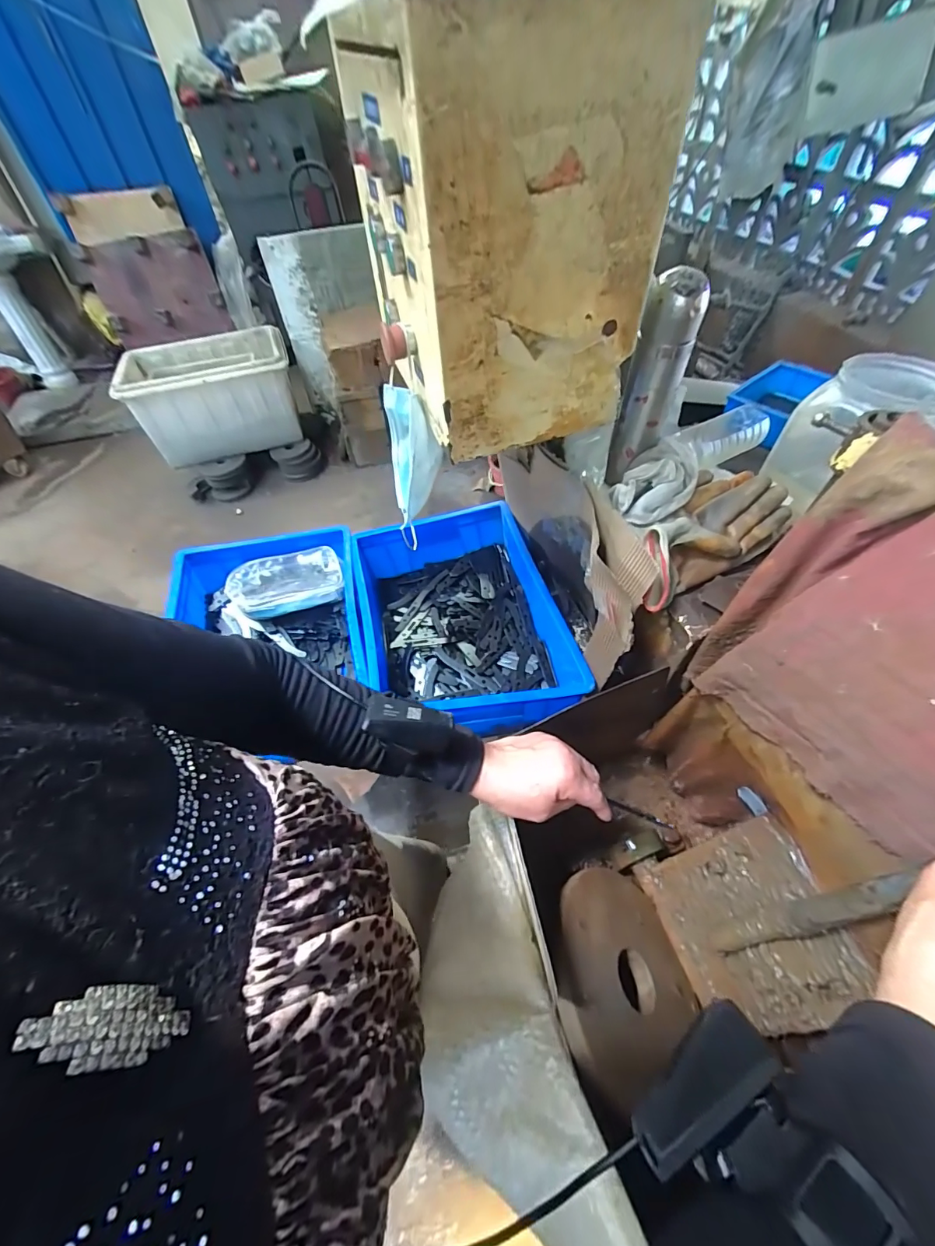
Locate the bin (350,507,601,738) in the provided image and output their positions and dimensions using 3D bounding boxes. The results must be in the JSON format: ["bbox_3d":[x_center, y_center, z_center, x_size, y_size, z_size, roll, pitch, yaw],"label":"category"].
[{"bbox_3d":[-0.019,-0.010,0.753,0.284,0.138,0.421,-14,55,-7],"label":"bin"}]

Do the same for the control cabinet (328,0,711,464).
[{"bbox_3d":[0.019,-0.364,0.426,0.210,0.275,0.251,-19,56,-10],"label":"control cabinet"}]

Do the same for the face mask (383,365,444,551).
[{"bbox_3d":[-0.066,-0.200,0.567,0.064,0.174,0.102,-8,55,-2],"label":"face mask"}]

